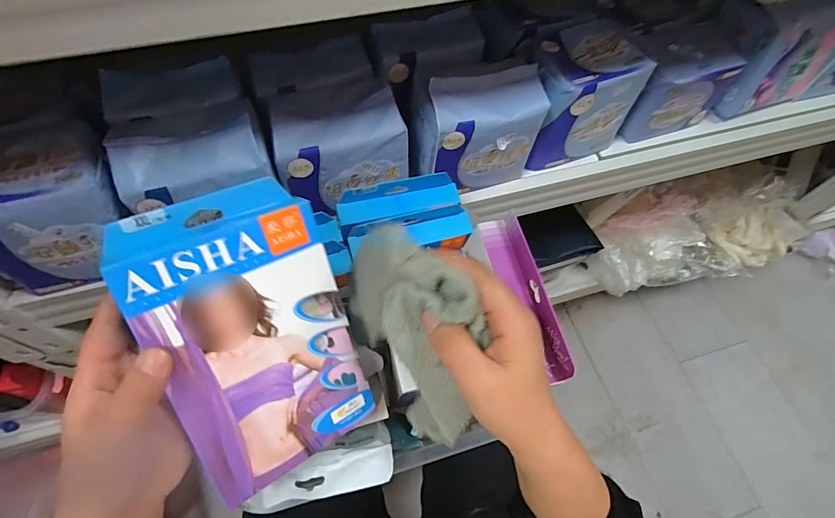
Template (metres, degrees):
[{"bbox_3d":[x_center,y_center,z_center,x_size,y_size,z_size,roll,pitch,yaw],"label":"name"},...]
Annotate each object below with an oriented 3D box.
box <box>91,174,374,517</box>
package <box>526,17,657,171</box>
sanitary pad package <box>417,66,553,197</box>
[{"bbox_3d":[-0.110,0.054,0.291,0.120,0.197,0.029,-24,22,-28],"label":"box"},{"bbox_3d":[0.181,-0.192,0.498,0.133,0.123,0.096,-18,63,-11],"label":"package"},{"bbox_3d":[0.065,-0.136,0.457,0.130,0.121,0.063,-16,63,-10],"label":"sanitary pad package"}]

